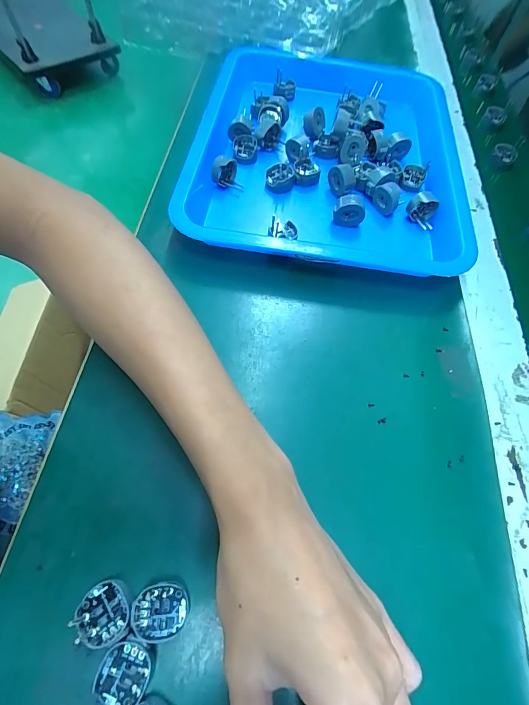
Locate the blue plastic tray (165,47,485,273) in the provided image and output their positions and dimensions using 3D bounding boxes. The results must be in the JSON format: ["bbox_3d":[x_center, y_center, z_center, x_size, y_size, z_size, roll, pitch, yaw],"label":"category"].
[{"bbox_3d":[0.071,-0.221,0.380,0.286,0.038,0.342,7,61,-1],"label":"blue plastic tray"}]

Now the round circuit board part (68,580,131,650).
[{"bbox_3d":[-0.085,0.137,0.186,0.028,0.007,0.026,2,62,-3],"label":"round circuit board part"}]

